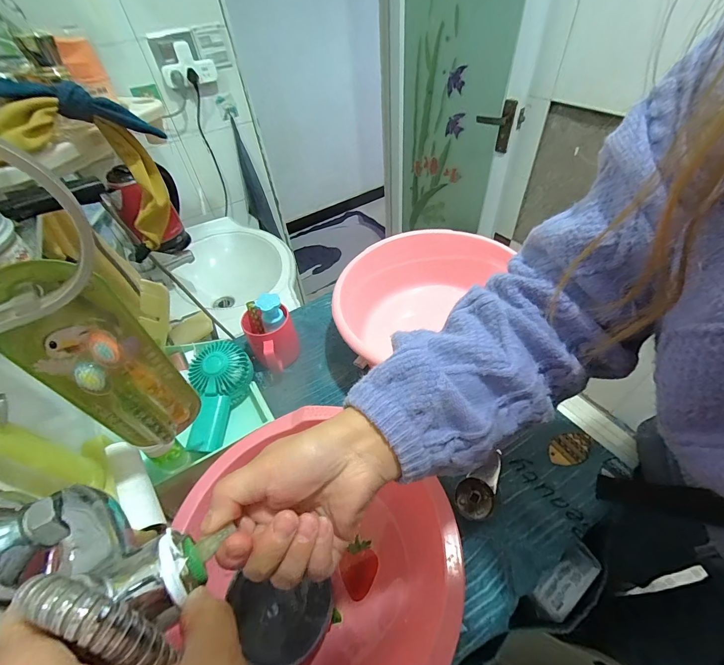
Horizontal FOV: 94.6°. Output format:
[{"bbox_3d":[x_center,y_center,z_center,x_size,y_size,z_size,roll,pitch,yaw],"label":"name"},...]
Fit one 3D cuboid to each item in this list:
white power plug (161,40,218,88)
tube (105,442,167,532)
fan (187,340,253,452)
[{"bbox_3d":[-0.502,-0.777,0.968,0.026,0.097,0.162,32,57,29],"label":"white power plug"},{"bbox_3d":[-0.221,0.145,0.322,0.021,0.029,0.102,-33,53,-23],"label":"tube"},{"bbox_3d":[-0.189,0.079,0.435,0.067,0.059,0.142,0,65,5],"label":"fan"}]

